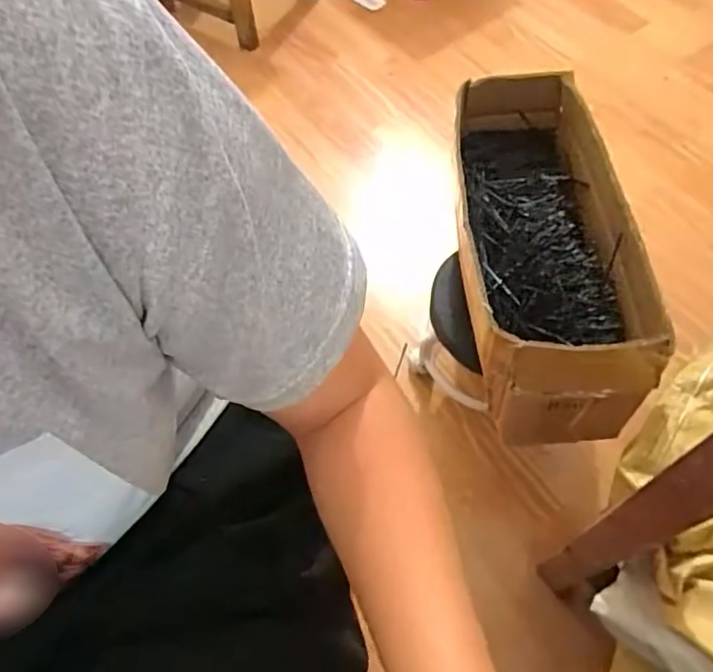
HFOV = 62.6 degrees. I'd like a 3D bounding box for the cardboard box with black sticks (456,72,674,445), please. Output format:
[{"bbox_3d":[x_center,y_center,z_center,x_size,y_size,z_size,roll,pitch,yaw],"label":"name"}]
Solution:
[{"bbox_3d":[0.243,-0.138,0.805,0.203,0.192,0.506,-1,60,2],"label":"cardboard box with black sticks"}]

